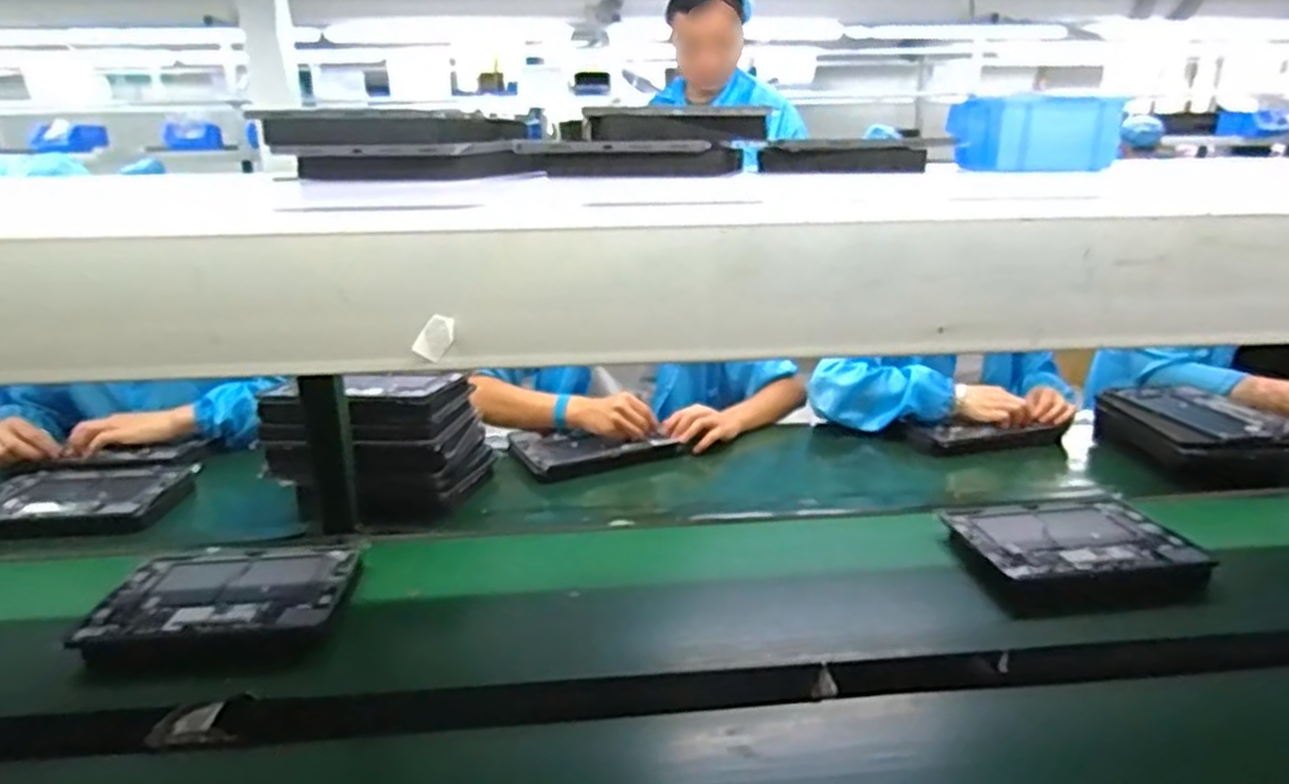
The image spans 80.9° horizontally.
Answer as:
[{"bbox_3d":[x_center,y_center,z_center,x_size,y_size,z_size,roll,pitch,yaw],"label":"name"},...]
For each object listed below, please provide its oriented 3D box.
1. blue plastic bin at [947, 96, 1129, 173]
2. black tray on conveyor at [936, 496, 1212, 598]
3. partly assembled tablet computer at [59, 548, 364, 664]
[{"bbox_3d":[0.367,-0.245,0.719,0.134,0.063,0.083,2,19,10],"label":"blue plastic bin"},{"bbox_3d":[0.528,0.195,0.935,0.259,0.047,0.174,-5,21,-10],"label":"black tray on conveyor"},{"bbox_3d":[-0.463,0.228,0.852,0.252,0.024,0.160,-3,20,-3],"label":"partly assembled tablet computer"}]

